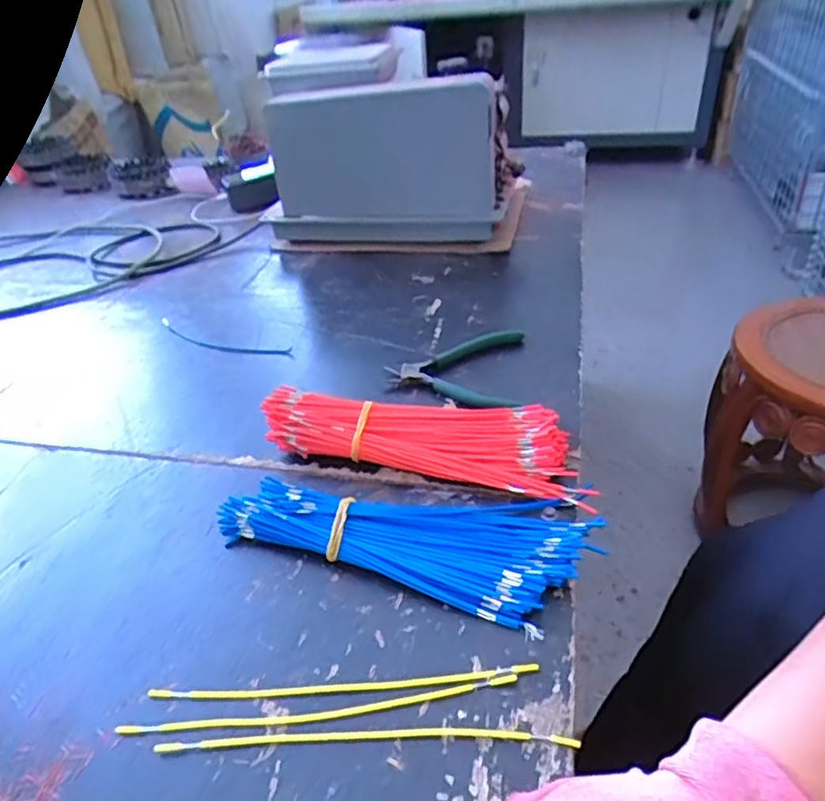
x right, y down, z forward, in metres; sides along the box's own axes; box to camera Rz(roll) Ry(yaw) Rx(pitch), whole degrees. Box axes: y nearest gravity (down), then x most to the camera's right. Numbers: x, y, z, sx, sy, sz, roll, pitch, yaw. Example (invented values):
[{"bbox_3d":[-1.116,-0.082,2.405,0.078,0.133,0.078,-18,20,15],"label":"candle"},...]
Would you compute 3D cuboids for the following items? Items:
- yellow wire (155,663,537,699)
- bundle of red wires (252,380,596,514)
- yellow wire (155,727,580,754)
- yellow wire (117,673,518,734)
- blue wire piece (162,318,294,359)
[{"bbox_3d":[-0.043,0.166,0.368,0.228,0.006,0.010,-4,37,2],"label":"yellow wire"},{"bbox_3d":[0.007,0.030,0.513,0.263,0.041,0.069,6,38,17],"label":"bundle of red wires"},{"bbox_3d":[-0.028,0.184,0.339,0.227,0.005,0.011,-3,37,5],"label":"yellow wire"},{"bbox_3d":[-0.054,0.176,0.354,0.226,0.005,0.012,-6,36,0],"label":"yellow wire"},{"bbox_3d":[-0.223,-0.068,0.718,0.207,0.005,0.036,14,41,25],"label":"blue wire piece"}]

